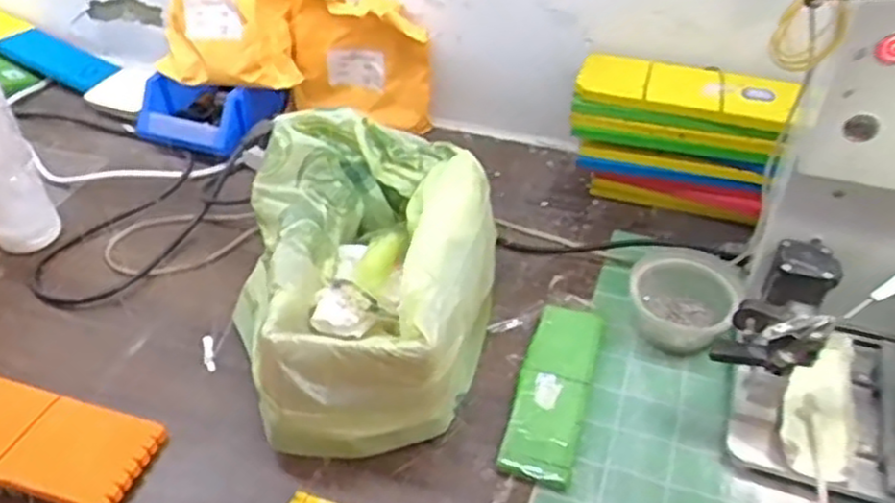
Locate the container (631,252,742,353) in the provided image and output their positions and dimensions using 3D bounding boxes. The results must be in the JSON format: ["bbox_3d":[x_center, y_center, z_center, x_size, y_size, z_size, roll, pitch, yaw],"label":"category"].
[{"bbox_3d":[0.212,0.048,0.685,0.091,0.043,0.099,0,42,0],"label":"container"}]

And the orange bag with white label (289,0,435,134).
[{"bbox_3d":[-0.102,-0.229,0.895,0.167,0.152,0.042,8,43,10],"label":"orange bag with white label"}]

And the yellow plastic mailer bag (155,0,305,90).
[{"bbox_3d":[-0.248,-0.291,0.867,0.167,0.157,0.119,15,44,17],"label":"yellow plastic mailer bag"}]

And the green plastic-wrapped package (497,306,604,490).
[{"bbox_3d":[0.092,0.115,0.640,0.056,0.015,0.179,12,43,13],"label":"green plastic-wrapped package"}]

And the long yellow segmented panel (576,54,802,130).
[{"bbox_3d":[0.242,-0.167,0.759,0.208,0.019,0.075,14,44,15],"label":"long yellow segmented panel"}]

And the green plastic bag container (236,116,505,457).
[{"bbox_3d":[-0.072,0.017,0.664,0.232,0.135,0.307,-1,42,-1],"label":"green plastic bag container"}]

